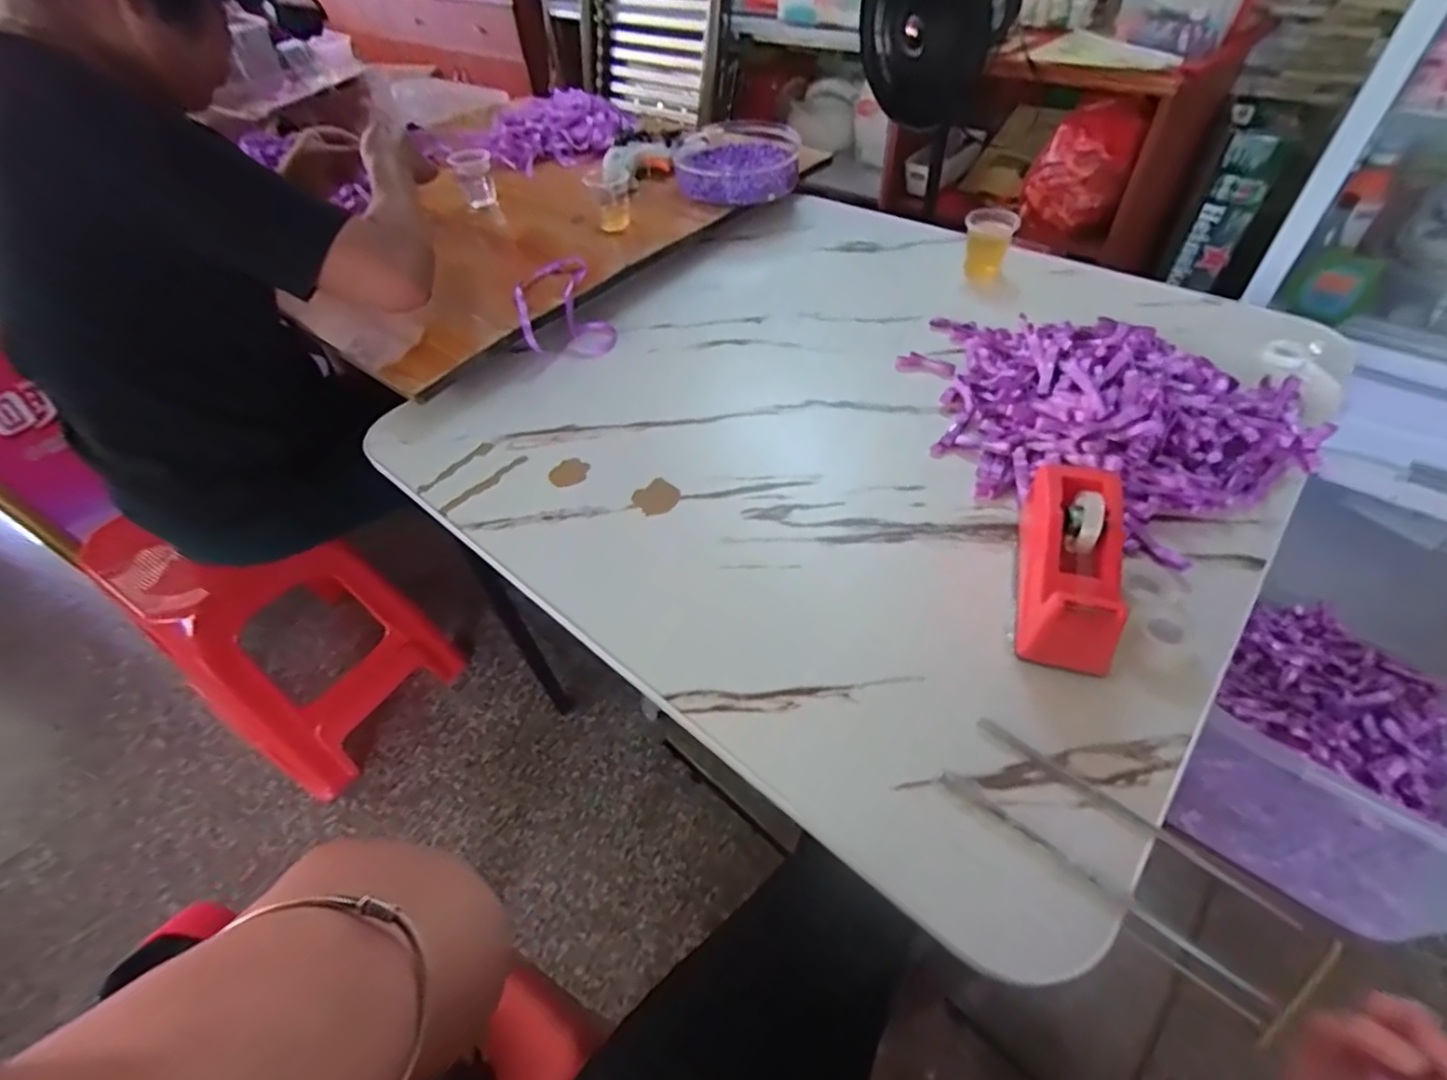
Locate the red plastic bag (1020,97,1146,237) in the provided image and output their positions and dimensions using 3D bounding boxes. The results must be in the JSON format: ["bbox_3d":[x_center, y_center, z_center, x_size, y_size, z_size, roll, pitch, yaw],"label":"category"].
[{"bbox_3d":[0.821,-0.857,1.434,0.199,0.241,0.128,19,52,20],"label":"red plastic bag"}]

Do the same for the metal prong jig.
[{"bbox_3d":[0.233,0.188,0.368,0.198,0.005,0.068,35,59,30],"label":"metal prong jig"}]

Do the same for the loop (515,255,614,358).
[{"bbox_3d":[-0.201,-0.293,0.790,0.112,0.054,0.161,-14,49,-9],"label":"loop"}]

